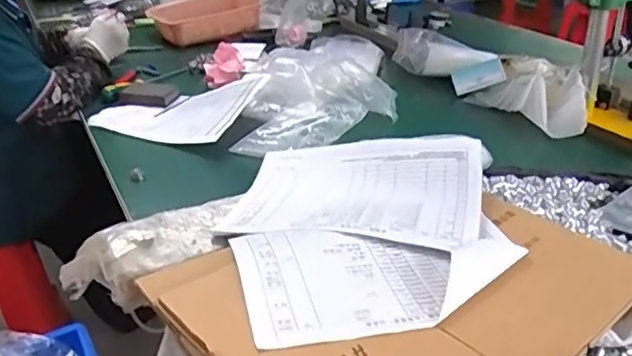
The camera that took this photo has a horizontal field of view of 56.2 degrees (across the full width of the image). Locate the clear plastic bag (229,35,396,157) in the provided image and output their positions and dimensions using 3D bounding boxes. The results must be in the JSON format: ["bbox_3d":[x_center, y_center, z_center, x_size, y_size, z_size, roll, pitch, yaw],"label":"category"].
[{"bbox_3d":[0.011,-0.154,1.048,0.261,0.105,0.302,2,28,4],"label":"clear plastic bag"}]

